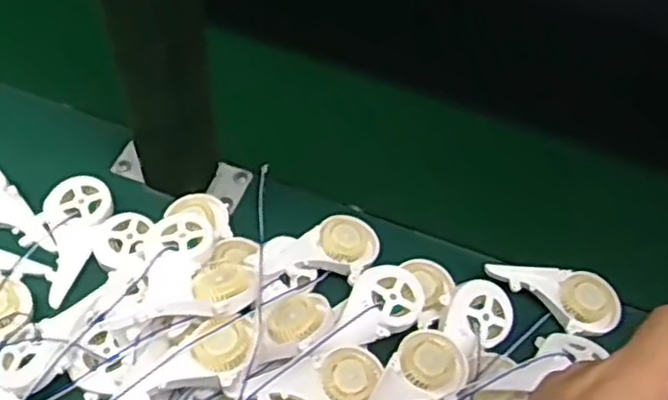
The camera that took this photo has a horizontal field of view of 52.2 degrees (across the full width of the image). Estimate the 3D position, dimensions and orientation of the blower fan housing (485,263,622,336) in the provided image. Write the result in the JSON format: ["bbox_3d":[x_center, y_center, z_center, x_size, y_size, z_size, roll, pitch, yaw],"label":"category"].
[{"bbox_3d":[0.151,0.068,0.461,0.091,0.015,0.046,2,57,-3],"label":"blower fan housing"}]

